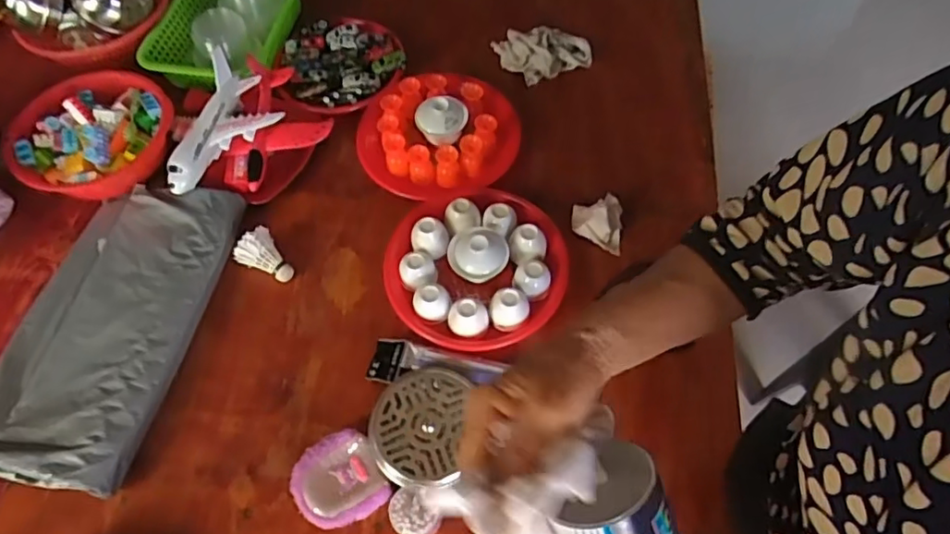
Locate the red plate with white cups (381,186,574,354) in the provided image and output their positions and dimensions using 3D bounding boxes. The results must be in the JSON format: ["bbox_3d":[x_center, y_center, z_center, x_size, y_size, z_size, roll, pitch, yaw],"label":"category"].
[{"bbox_3d":[0.002,-0.007,0.845,0.237,0.054,0.242,-1,62,2],"label":"red plate with white cups"}]

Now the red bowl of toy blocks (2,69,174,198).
[{"bbox_3d":[-0.590,-0.200,0.936,0.235,0.070,0.220,-1,62,2],"label":"red bowl of toy blocks"}]

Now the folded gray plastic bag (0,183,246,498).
[{"bbox_3d":[-0.504,0.069,0.823,0.254,0.051,0.440,10,63,8],"label":"folded gray plastic bag"}]

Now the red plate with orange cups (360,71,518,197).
[{"bbox_3d":[-0.060,-0.220,0.958,0.257,0.093,0.226,-28,64,-12],"label":"red plate with orange cups"}]

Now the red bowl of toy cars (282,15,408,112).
[{"bbox_3d":[-0.228,-0.359,1.046,0.208,0.046,0.231,-15,62,-5],"label":"red bowl of toy cars"}]

